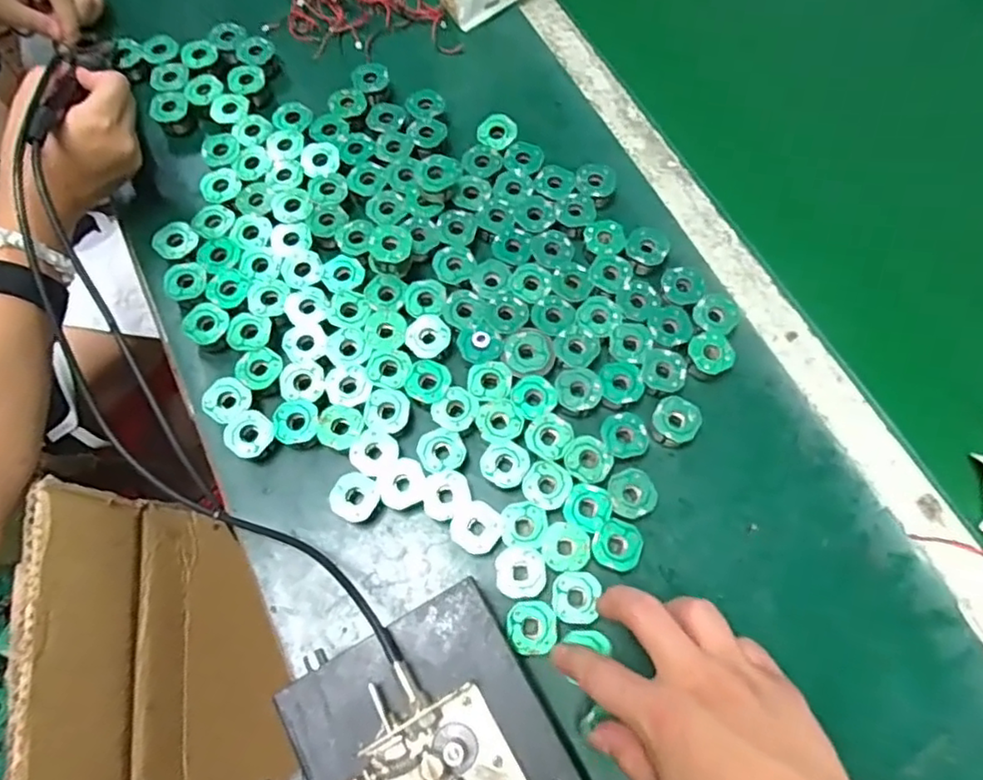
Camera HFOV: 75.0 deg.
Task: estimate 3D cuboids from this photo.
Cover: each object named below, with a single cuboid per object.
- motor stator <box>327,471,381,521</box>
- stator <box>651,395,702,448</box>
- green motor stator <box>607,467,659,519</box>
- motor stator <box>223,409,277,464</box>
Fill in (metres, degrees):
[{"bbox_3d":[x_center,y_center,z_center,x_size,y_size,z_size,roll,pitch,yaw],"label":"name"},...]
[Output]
[{"bbox_3d":[-0.090,0.073,0.427,0.031,0.026,0.030,0,69,0],"label":"motor stator"},{"bbox_3d":[0.126,0.022,0.441,0.031,0.021,0.031,0,69,0],"label":"stator"},{"bbox_3d":[0.090,0.069,0.420,0.030,0.020,0.032,0,69,0],"label":"green motor stator"},{"bbox_3d":[-0.162,0.032,0.436,0.030,0.023,0.032,0,69,0],"label":"motor stator"}]

